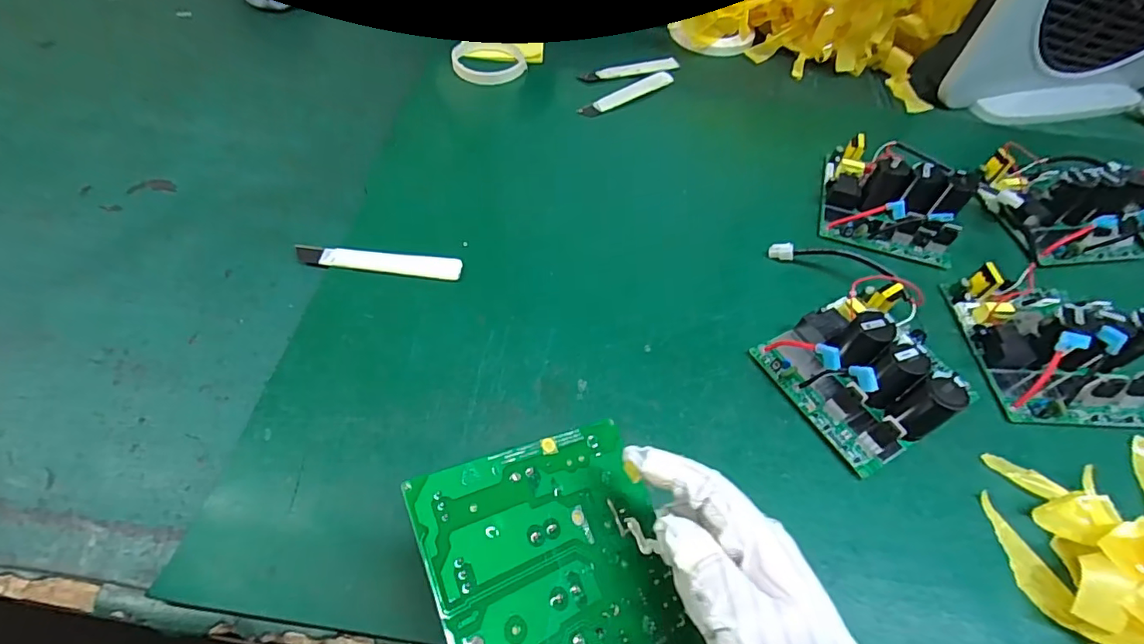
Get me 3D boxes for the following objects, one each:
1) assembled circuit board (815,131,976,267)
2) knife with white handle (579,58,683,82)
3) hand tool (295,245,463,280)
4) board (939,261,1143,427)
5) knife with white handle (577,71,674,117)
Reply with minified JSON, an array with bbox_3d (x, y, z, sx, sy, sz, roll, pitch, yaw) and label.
[{"bbox_3d":[0.320,-0.133,0.531,0.116,0.061,0.136,15,55,6],"label":"assembled circuit board"},{"bbox_3d":[0.076,-0.317,0.672,0.141,0.006,0.024,-20,59,-18],"label":"knife with white handle"},{"bbox_3d":[-0.166,-0.053,0.460,0.139,0.004,0.023,6,54,-1],"label":"hand tool"},{"bbox_3d":[0.401,0.010,0.430,0.121,0.060,0.134,3,55,-3],"label":"board"},{"bbox_3d":[0.070,-0.275,0.639,0.142,0.004,0.027,-32,63,-24],"label":"knife with white handle"}]

